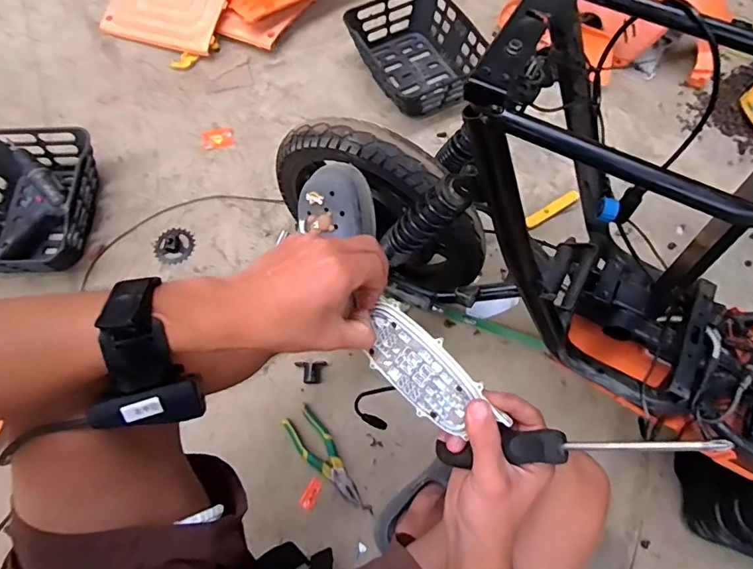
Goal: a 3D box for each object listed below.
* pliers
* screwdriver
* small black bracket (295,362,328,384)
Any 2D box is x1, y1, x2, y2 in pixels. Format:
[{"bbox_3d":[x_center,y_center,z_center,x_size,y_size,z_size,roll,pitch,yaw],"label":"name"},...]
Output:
[{"bbox_3d":[-0.094,0.313,0.850,0.059,0.027,0.194,-34,72,-13],"label":"pliers"},{"bbox_3d":[0.133,0.116,0.333,0.189,0.030,0.022,-16,65,34],"label":"screwdriver"},{"bbox_3d":[-0.127,0.169,0.906,0.060,0.015,0.041,2,68,0],"label":"small black bracket"}]

